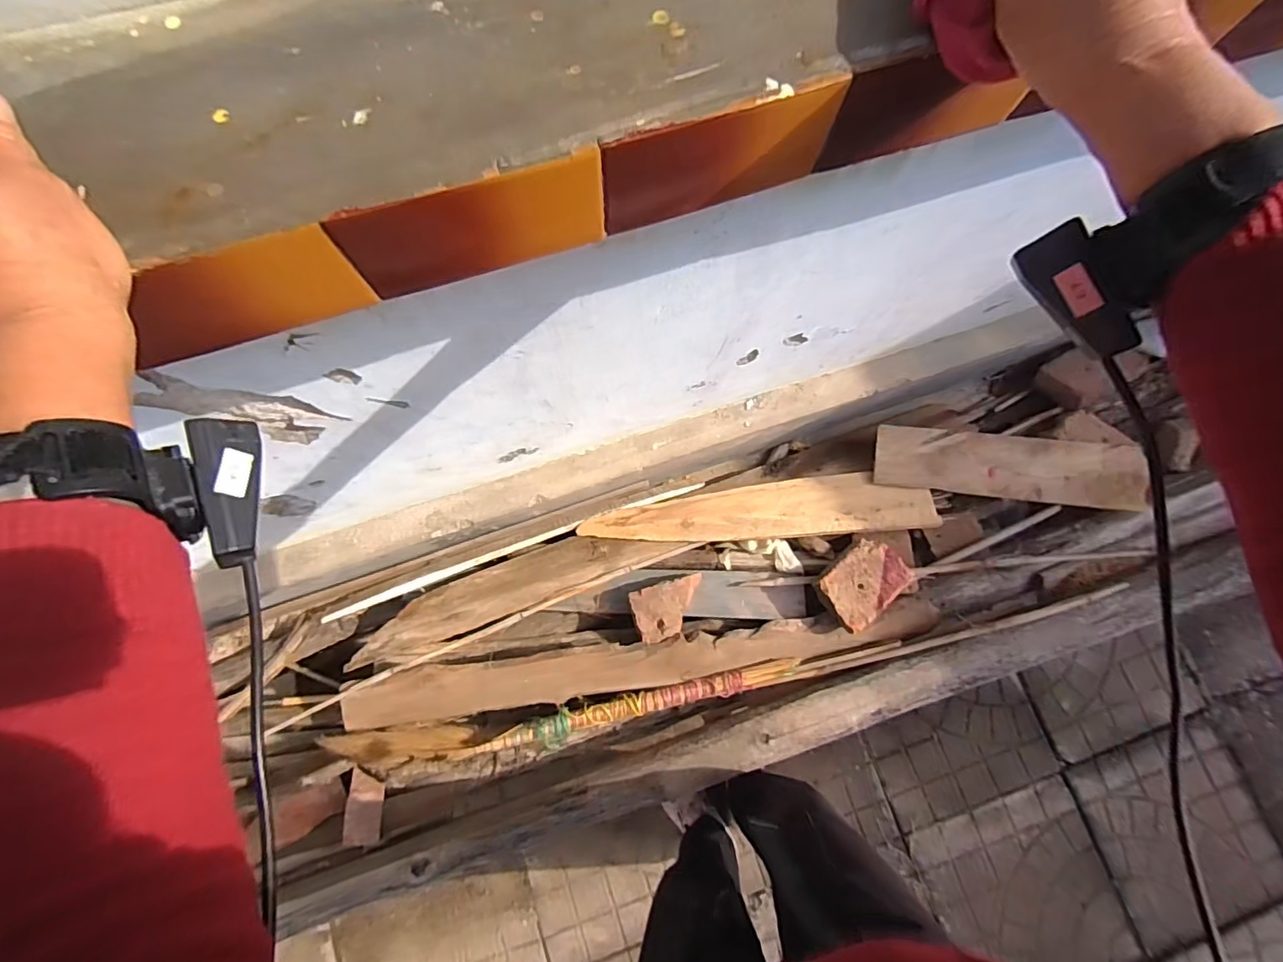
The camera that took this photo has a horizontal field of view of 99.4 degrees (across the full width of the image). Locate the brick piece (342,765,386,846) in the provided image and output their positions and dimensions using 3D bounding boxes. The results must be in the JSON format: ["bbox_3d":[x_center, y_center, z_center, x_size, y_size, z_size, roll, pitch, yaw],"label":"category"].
[{"bbox_3d":[-0.459,0.540,0.903,0.059,0.027,0.142,7,101,0],"label":"brick piece"}]

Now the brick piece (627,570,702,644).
[{"bbox_3d":[0.058,0.241,1.034,0.147,0.046,0.101,-17,79,-5],"label":"brick piece"}]

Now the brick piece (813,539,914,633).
[{"bbox_3d":[0.410,0.191,1.017,0.160,0.055,0.112,-42,82,-10],"label":"brick piece"}]

